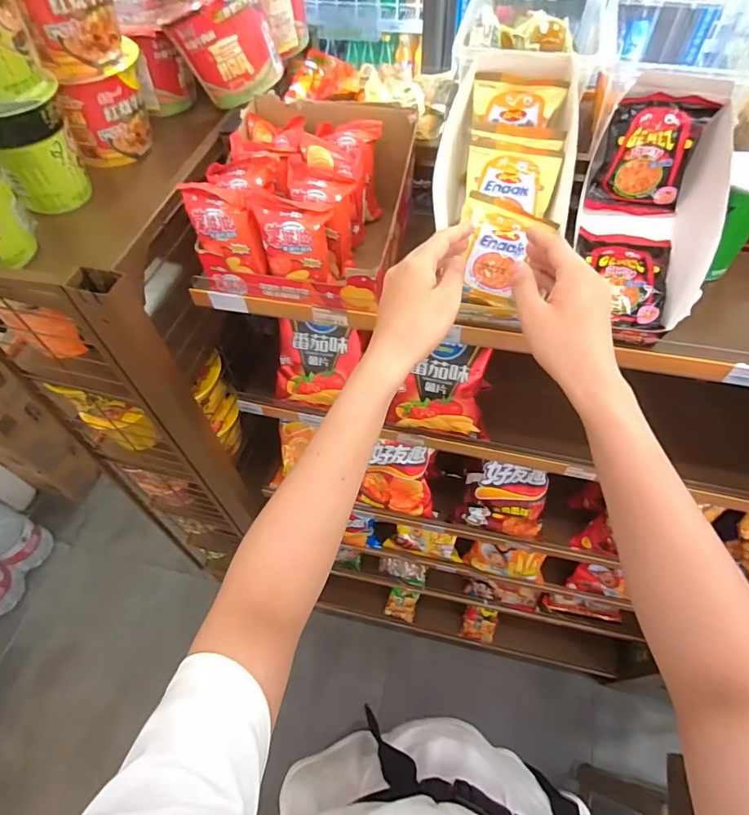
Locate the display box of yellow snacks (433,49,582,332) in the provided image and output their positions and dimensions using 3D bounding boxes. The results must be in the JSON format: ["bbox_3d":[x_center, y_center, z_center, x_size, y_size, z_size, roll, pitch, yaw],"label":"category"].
[{"bbox_3d":[0.131,-0.220,0.503,0.130,0.071,0.268,7,87,7],"label":"display box of yellow snacks"}]

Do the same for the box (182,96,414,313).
[{"bbox_3d":[-0.072,-0.239,0.551,0.209,0.103,0.219,13,59,10],"label":"box"}]

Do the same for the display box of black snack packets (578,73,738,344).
[{"bbox_3d":[0.271,-0.182,0.462,0.109,0.155,0.182,8,58,7],"label":"display box of black snack packets"}]

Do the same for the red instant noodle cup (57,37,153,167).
[{"bbox_3d":[-0.341,-0.390,0.620,0.103,0.104,0.116,-18,58,-9],"label":"red instant noodle cup"}]

